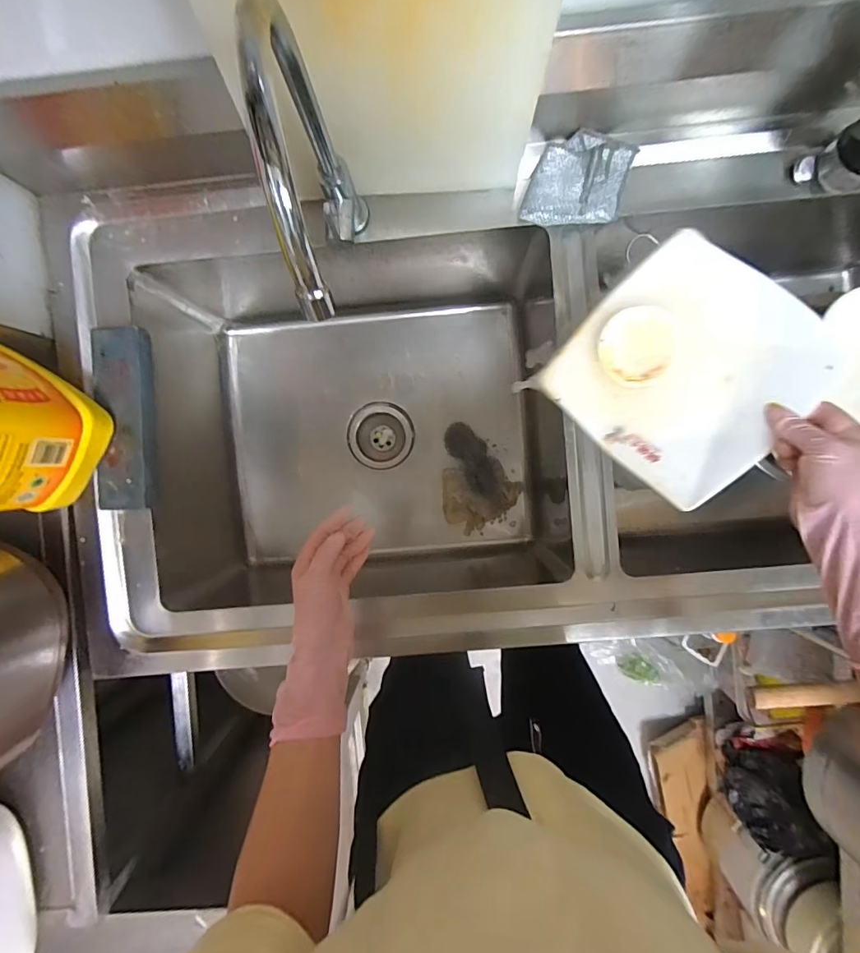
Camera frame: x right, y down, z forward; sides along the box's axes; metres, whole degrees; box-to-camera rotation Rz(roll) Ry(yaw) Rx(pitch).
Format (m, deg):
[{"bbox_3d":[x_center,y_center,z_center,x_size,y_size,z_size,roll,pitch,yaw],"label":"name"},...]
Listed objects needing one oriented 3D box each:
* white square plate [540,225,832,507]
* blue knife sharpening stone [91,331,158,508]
[{"bbox_3d":[0.240,-0.101,0.436,0.199,0.020,0.196,-46,80,11],"label":"white square plate"},{"bbox_3d":[-0.347,-0.064,0.525,0.057,0.032,0.201,-1,93,2],"label":"blue knife sharpening stone"}]

